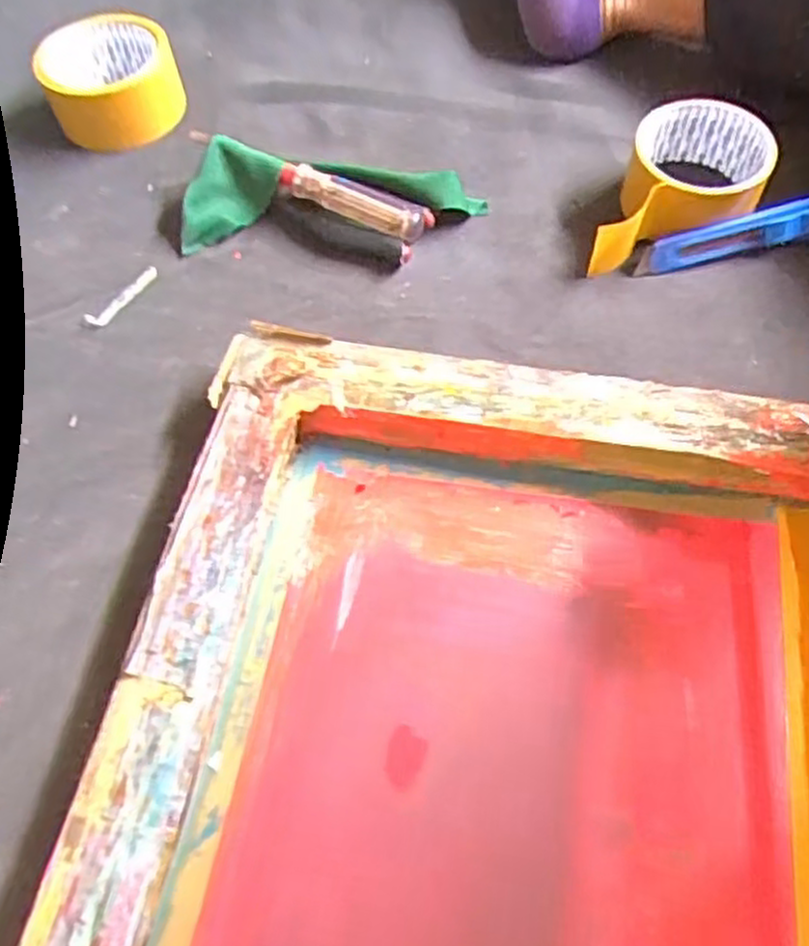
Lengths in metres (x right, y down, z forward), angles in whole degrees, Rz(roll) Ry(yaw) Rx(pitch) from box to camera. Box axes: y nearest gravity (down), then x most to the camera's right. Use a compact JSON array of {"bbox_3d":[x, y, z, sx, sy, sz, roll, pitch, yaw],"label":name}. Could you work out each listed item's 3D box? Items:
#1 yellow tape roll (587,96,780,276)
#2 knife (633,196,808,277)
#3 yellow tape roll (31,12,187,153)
[{"bbox_3d":[0.177,-0.177,0.482,0.094,0.044,0.122,18,66,11],"label":"yellow tape roll"},{"bbox_3d":[0.213,-0.148,0.474,0.136,0.036,0.017,-9,64,-2],"label":"knife"},{"bbox_3d":[-0.209,-0.280,0.549,0.093,0.049,0.093,-1,64,2],"label":"yellow tape roll"}]

